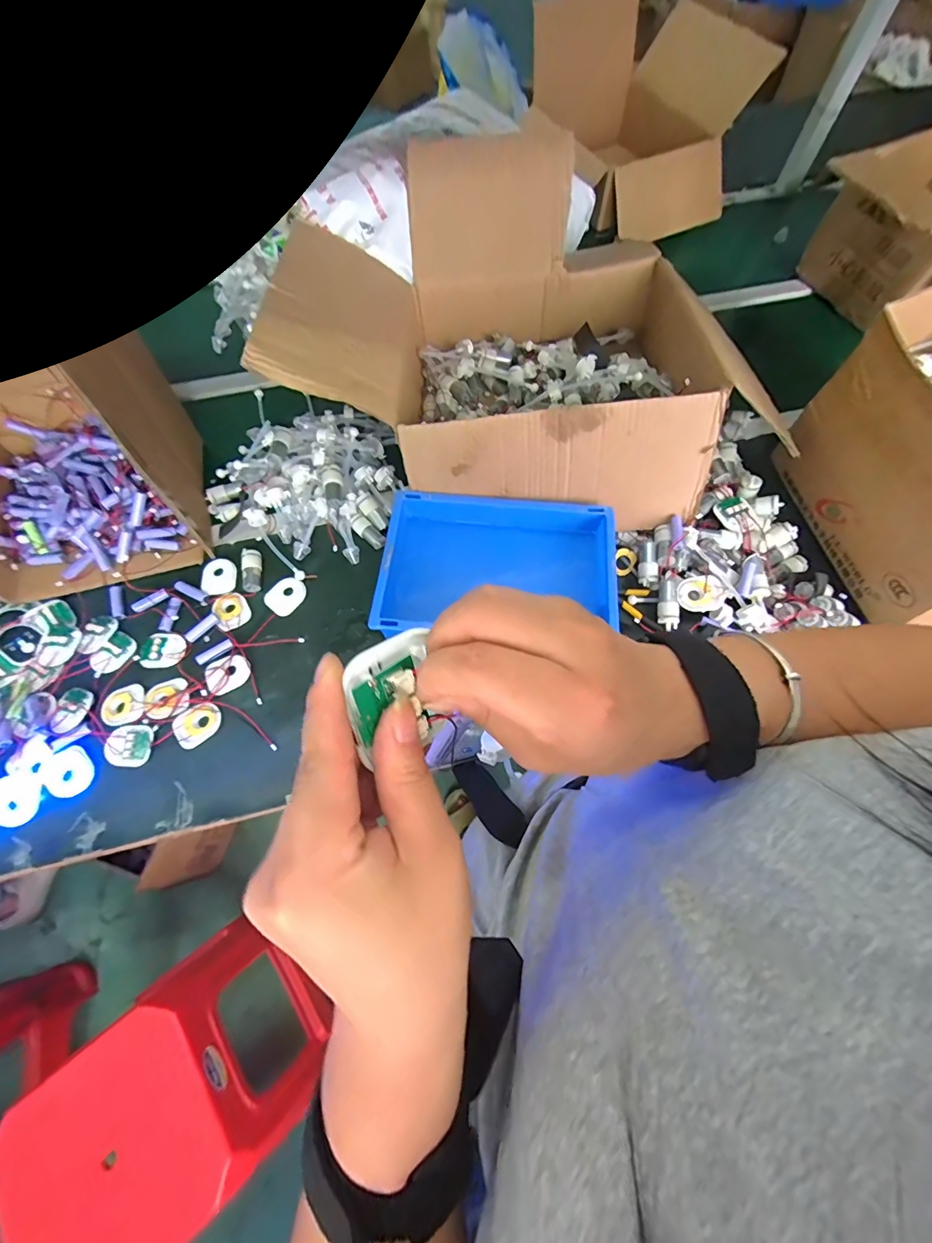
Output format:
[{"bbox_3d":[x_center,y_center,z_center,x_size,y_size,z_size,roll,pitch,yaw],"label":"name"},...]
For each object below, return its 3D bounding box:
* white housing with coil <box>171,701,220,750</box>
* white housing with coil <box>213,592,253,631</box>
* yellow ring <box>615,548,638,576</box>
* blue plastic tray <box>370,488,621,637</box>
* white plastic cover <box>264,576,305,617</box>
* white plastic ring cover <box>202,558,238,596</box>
[{"bbox_3d":[-0.354,0.135,0.577,0.058,0.004,0.049,-32,71,-13],"label":"white housing with coil"},{"bbox_3d":[-0.343,-0.017,0.641,0.045,0.007,0.058,-31,71,-13],"label":"white housing with coil"},{"bbox_3d":[0.239,-0.090,0.664,0.033,0.040,0.016,35,32,18],"label":"yellow ring"},{"bbox_3d":[0.057,-0.061,0.634,0.341,0.112,0.215,2,67,1],"label":"blue plastic tray"},{"bbox_3d":[-0.267,-0.038,0.654,0.058,0.004,0.050,-41,73,-16],"label":"white plastic cover"},{"bbox_3d":[-0.373,-0.068,0.666,0.049,0.009,0.059,-4,67,-2],"label":"white plastic ring cover"}]

